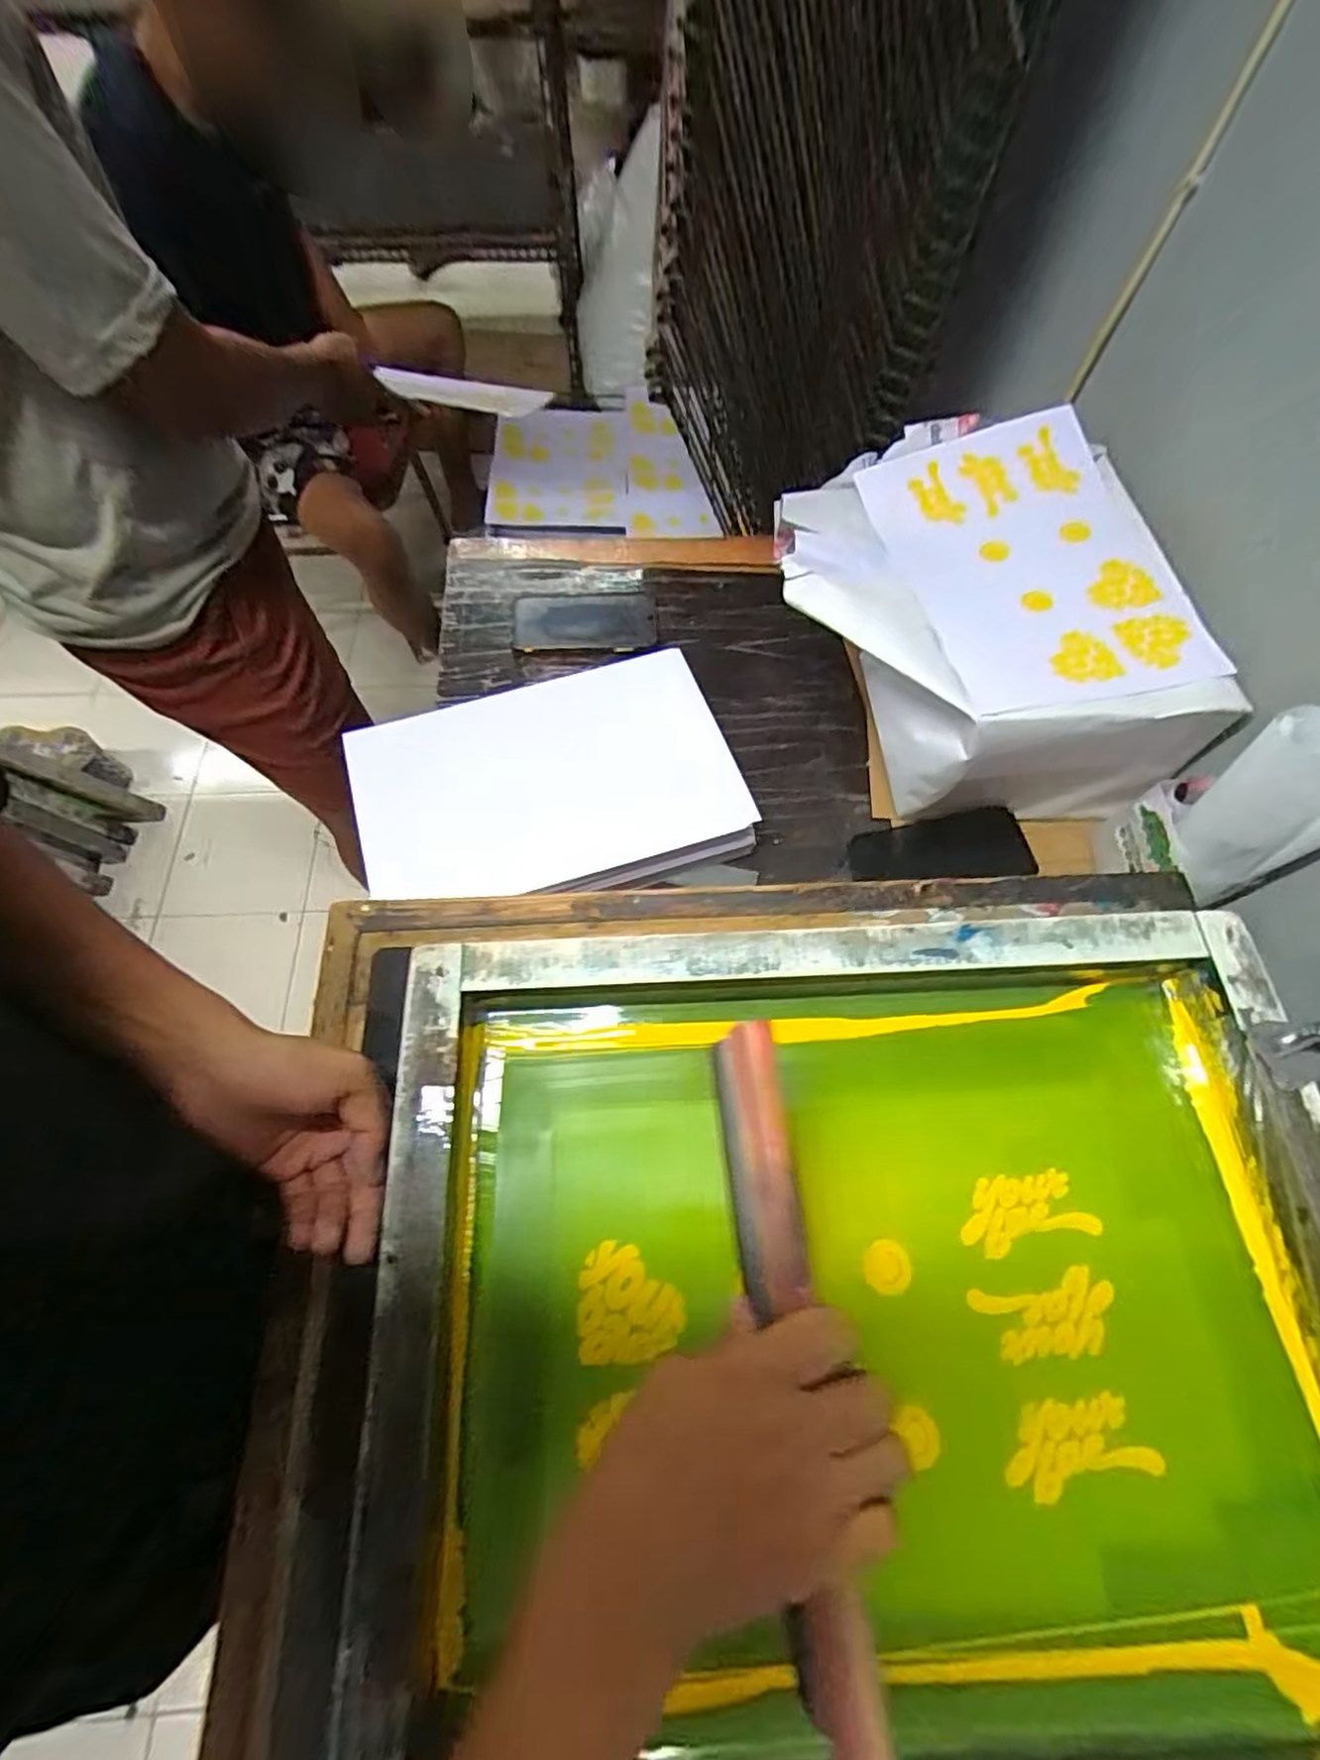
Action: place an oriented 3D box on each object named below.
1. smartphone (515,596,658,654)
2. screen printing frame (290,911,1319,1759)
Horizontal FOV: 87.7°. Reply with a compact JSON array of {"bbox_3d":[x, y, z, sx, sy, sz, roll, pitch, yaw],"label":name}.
[{"bbox_3d":[-0.086,-0.294,0.781,0.158,0.012,0.090,1,65,-2],"label":"smartphone"},{"bbox_3d":[0.103,0.224,0.351,0.501,0.048,0.402,-3,64,-1],"label":"screen printing frame"}]

